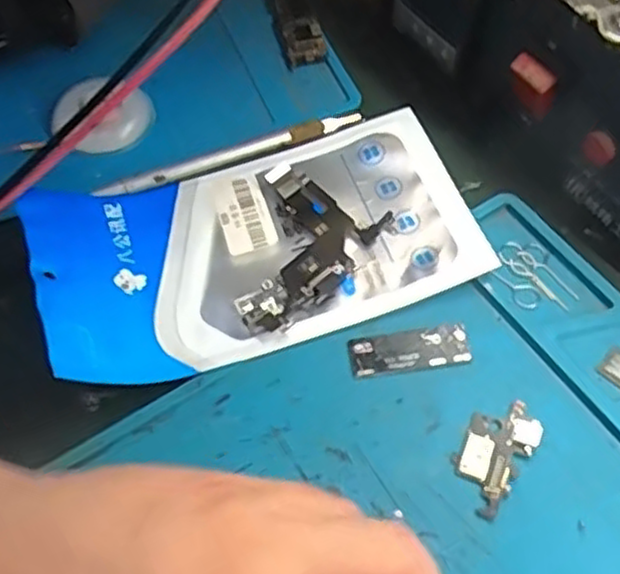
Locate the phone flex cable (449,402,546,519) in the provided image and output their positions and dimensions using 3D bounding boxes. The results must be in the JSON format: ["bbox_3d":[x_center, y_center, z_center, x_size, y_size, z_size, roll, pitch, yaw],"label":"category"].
[{"bbox_3d":[0.062,0.056,0.258,0.022,0.004,0.039,33,67,21],"label":"phone flex cable"}]

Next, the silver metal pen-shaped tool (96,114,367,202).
[{"bbox_3d":[-0.034,-0.058,0.325,0.115,0.005,0.010,-21,60,-9],"label":"silver metal pen-shaped tool"}]

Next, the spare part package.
[{"bbox_3d":[-0.020,-0.022,0.293,0.162,0.029,0.086,-19,60,-7],"label":"spare part package"}]

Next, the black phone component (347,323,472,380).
[{"bbox_3d":[0.036,0.023,0.281,0.043,0.004,0.017,-8,59,-1],"label":"black phone component"}]

